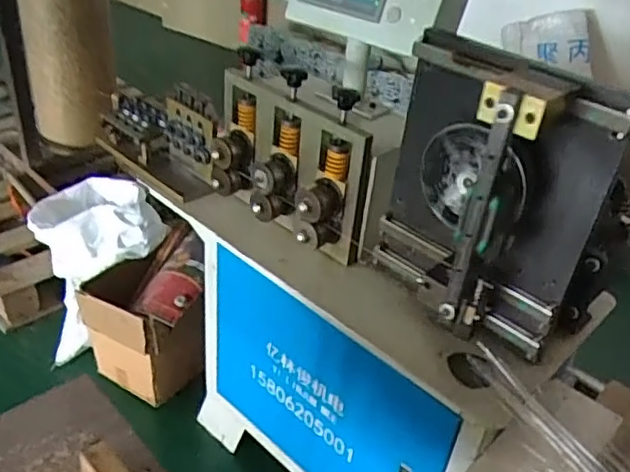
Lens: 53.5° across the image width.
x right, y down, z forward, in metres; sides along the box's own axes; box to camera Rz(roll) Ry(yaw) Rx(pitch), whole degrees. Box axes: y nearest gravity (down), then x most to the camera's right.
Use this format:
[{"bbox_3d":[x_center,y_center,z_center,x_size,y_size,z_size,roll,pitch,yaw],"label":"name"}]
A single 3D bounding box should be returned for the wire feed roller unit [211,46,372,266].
[{"bbox_3d":[-0.053,-0.149,1.190,0.145,0.301,0.368,-25,46,-37],"label":"wire feed roller unit"}]

